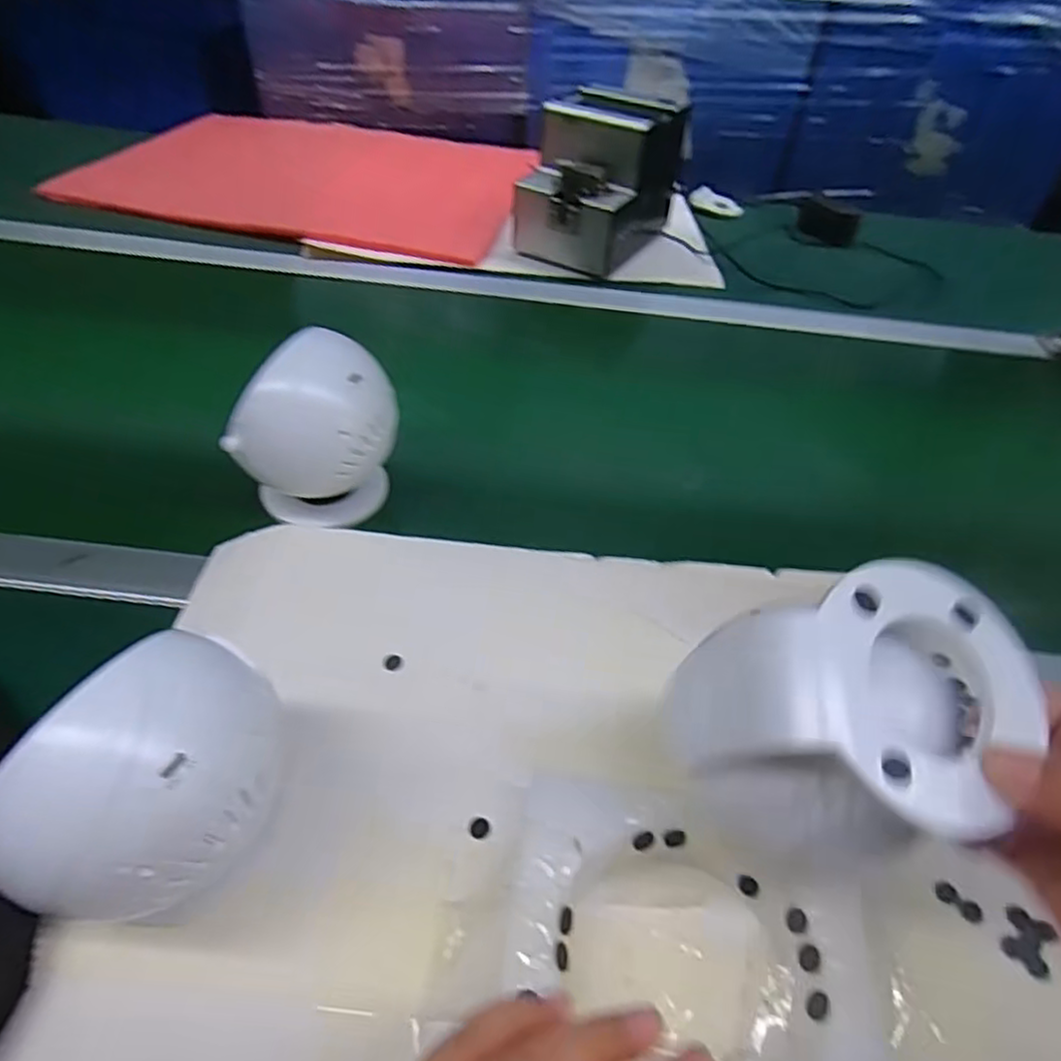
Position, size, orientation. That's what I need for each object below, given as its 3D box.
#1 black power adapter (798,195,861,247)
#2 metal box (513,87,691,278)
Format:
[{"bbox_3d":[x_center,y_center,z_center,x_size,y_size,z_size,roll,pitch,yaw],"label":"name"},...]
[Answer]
[{"bbox_3d":[0.399,-0.413,0.905,0.081,0.044,0.032,26,49,18],"label":"black power adapter"},{"bbox_3d":[0.080,-0.411,0.792,0.129,0.146,0.182,24,49,16],"label":"metal box"}]

